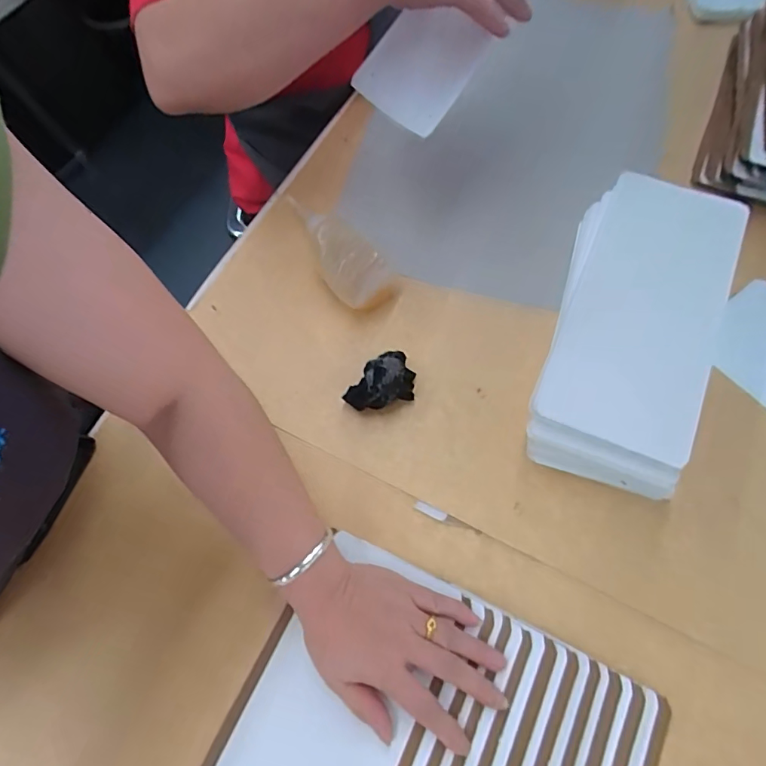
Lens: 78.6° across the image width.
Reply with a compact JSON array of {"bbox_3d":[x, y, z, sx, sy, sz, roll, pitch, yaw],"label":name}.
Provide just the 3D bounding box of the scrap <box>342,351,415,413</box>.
[{"bbox_3d":[0.000,0.002,0.456,0.072,0.039,0.049,-37,69,-13],"label":"scrap"}]

